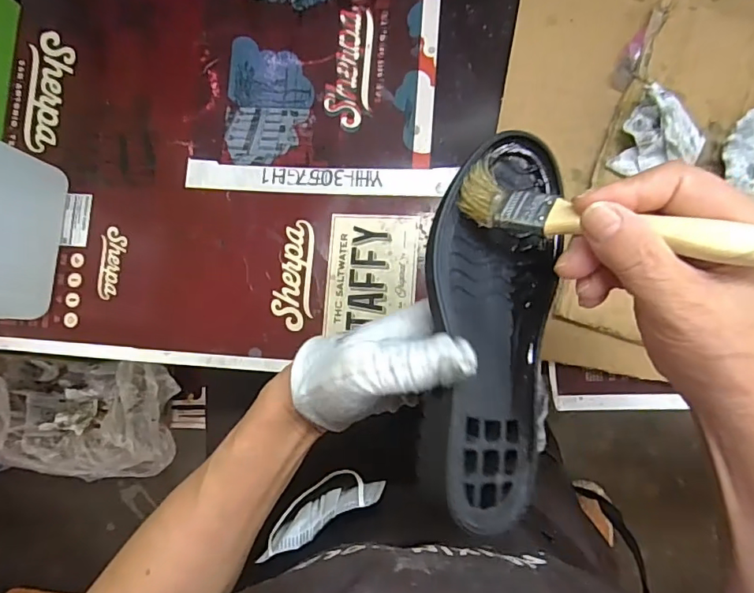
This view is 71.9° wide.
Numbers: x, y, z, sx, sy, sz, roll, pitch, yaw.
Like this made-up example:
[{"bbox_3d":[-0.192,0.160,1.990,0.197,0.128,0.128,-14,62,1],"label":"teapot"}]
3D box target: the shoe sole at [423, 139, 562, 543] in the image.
[{"bbox_3d":[0.057,0.012,0.262,0.072,0.032,0.192,11,74,-25],"label":"shoe sole"}]

